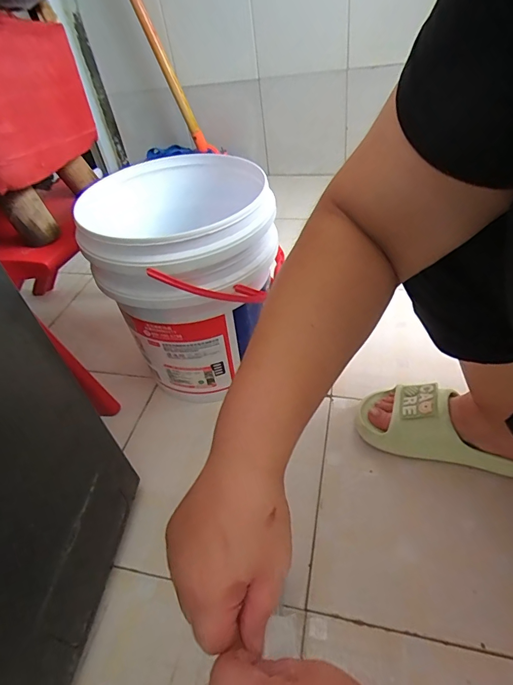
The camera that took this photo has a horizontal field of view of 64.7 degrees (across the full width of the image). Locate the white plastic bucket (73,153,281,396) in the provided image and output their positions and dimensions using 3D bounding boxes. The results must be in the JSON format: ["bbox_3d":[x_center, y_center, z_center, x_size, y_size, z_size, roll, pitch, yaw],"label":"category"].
[{"bbox_3d":[-0.104,-0.097,0.618,0.228,0.262,0.252,-21,43,-11],"label":"white plastic bucket"}]

